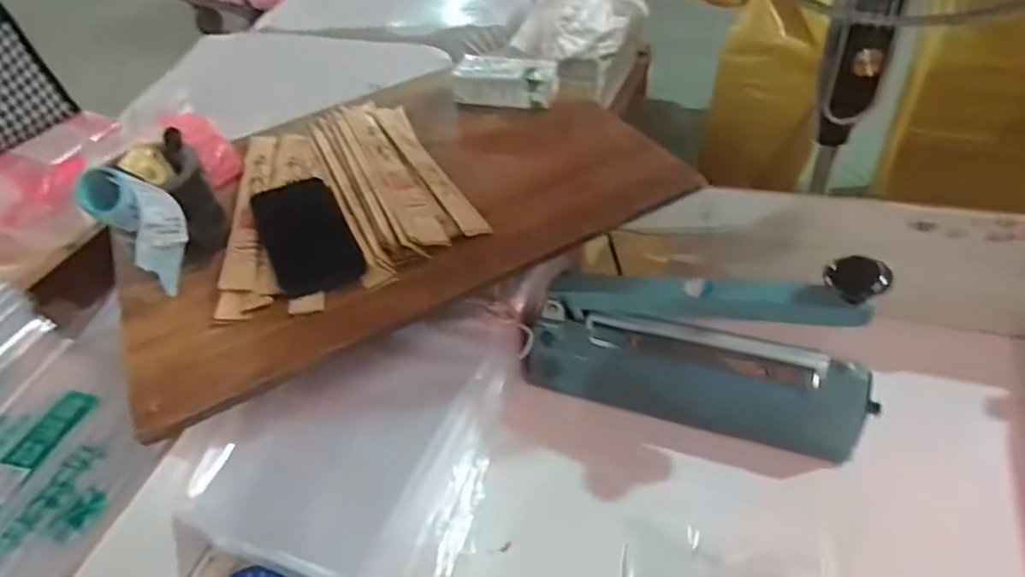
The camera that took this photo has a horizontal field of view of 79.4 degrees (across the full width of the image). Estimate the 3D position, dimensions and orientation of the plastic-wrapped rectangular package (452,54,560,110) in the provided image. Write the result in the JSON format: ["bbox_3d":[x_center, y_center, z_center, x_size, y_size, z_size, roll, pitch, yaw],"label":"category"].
[{"bbox_3d":[-0.007,-0.257,0.765,0.128,0.039,0.062,12,49,19],"label":"plastic-wrapped rectangular package"}]

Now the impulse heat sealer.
[{"bbox_3d":[0.165,0.044,0.566,0.309,0.174,0.078,10,48,17],"label":"impulse heat sealer"}]

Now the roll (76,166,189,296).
[{"bbox_3d":[-0.302,-0.048,0.513,0.059,0.107,0.049,-34,51,-24],"label":"roll"}]

